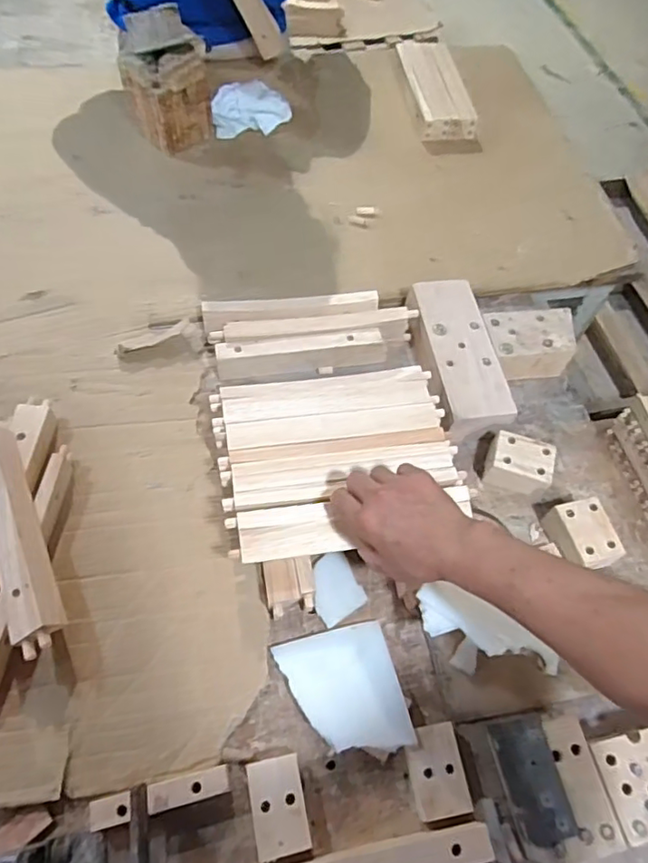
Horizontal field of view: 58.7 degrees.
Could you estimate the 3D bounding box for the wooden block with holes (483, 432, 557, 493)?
[{"bbox_3d":[0.245,0.042,0.729,0.076,0.050,0.063,20,62,7],"label":"wooden block with holes"}]

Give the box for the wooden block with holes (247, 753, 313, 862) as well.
[{"bbox_3d":[-0.042,0.351,0.542,0.048,0.031,0.078,-9,62,-9],"label":"wooden block with holes"}]

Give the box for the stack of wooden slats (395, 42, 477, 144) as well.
[{"bbox_3d":[0.219,-0.679,1.136,0.117,0.051,0.273,-3,61,-6],"label":"stack of wooden slats"}]

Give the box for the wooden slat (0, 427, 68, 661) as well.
[{"bbox_3d":[-0.335,0.102,0.615,0.053,0.027,0.268,-23,65,-16],"label":"wooden slat"}]

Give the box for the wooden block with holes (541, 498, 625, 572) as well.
[{"bbox_3d":[0.306,0.126,0.684,0.057,0.054,0.078,-14,63,-12],"label":"wooden block with holes"}]

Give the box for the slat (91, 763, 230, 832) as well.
[{"bbox_3d":[-0.150,0.340,0.537,0.121,0.029,0.024,-11,62,-10],"label":"slat"}]

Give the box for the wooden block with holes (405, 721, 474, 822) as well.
[{"bbox_3d":[0.107,0.328,0.559,0.050,0.030,0.078,-6,62,-8],"label":"wooden block with holes"}]

